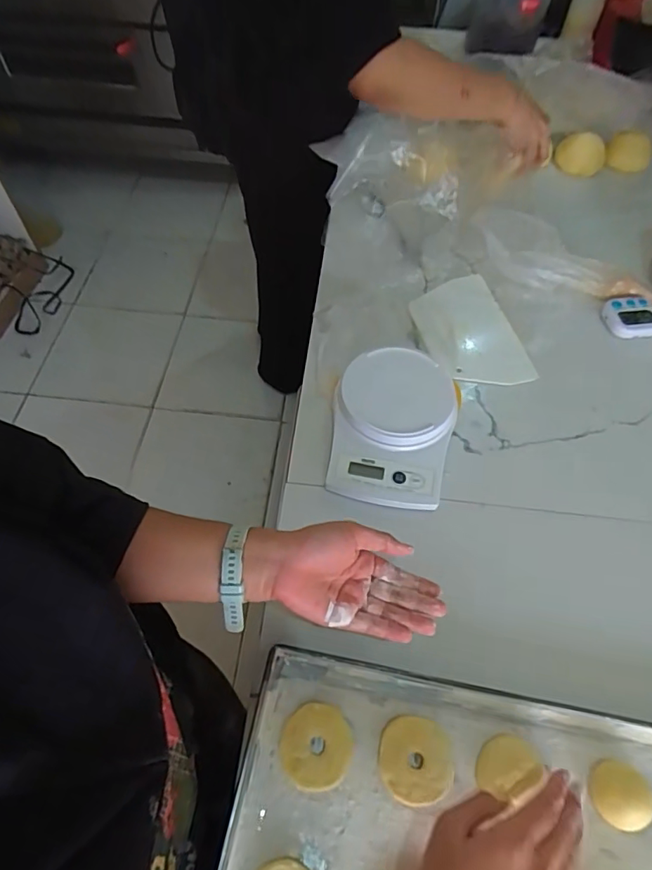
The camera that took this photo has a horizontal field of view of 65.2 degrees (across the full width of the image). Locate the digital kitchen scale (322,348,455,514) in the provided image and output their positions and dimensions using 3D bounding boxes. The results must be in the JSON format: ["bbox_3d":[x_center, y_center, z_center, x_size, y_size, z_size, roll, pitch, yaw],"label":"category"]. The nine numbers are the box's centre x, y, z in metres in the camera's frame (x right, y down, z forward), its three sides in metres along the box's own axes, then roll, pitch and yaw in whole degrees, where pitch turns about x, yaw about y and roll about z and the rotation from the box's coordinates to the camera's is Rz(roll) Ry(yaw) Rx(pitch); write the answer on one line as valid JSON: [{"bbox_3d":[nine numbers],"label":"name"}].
[{"bbox_3d":[0.073,-0.013,0.573,0.134,0.045,0.189,11,58,4],"label":"digital kitchen scale"}]

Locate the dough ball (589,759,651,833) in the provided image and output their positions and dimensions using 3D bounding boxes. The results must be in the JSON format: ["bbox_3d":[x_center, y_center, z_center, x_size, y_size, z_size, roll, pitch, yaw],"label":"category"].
[{"bbox_3d":[0.233,0.284,0.403,0.039,0.030,0.044,25,61,13],"label":"dough ball"}]

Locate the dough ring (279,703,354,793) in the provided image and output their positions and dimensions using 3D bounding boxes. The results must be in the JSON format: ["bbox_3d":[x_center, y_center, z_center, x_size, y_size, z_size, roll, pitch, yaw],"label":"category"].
[{"bbox_3d":[-0.008,0.258,0.423,0.058,0.007,0.060,1,58,-2],"label":"dough ring"}]

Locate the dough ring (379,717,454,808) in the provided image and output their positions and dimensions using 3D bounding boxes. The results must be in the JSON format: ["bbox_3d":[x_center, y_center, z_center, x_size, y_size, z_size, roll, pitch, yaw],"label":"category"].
[{"bbox_3d":[0.075,0.269,0.422,0.059,0.004,0.060,1,58,-2],"label":"dough ring"}]

